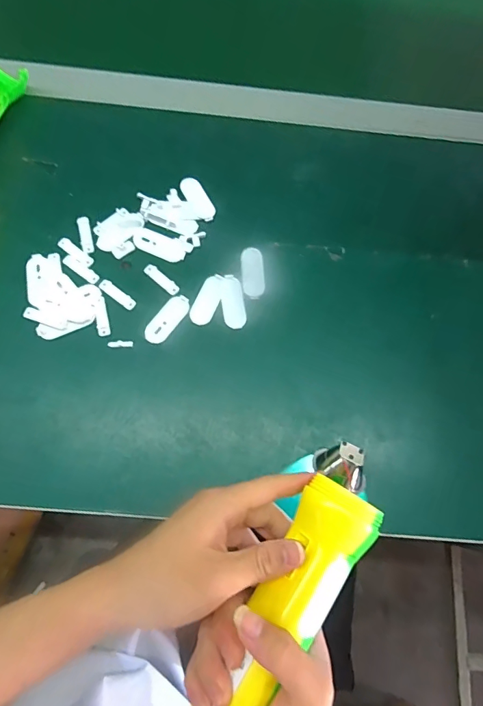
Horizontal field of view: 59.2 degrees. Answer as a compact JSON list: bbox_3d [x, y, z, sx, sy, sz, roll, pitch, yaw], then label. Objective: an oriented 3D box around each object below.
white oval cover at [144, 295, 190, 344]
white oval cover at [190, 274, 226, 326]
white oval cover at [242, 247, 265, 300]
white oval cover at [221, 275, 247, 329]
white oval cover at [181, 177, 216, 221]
[{"bbox_3d":[-0.066,-0.031,0.376,0.021,0.004,0.050,36,74,7],"label":"white oval cover"},{"bbox_3d":[-0.030,-0.048,0.384,0.020,0.006,0.048,23,73,3],"label":"white oval cover"},{"bbox_3d":[0.011,-0.073,0.390,0.020,0.009,0.046,-4,73,-5],"label":"white oval cover"},{"bbox_3d":[-0.008,-0.047,0.384,0.020,0.005,0.050,-9,74,-6],"label":"white oval cover"},{"bbox_3d":[-0.042,-0.147,0.406,0.020,0.007,0.048,-27,77,-11],"label":"white oval cover"}]

